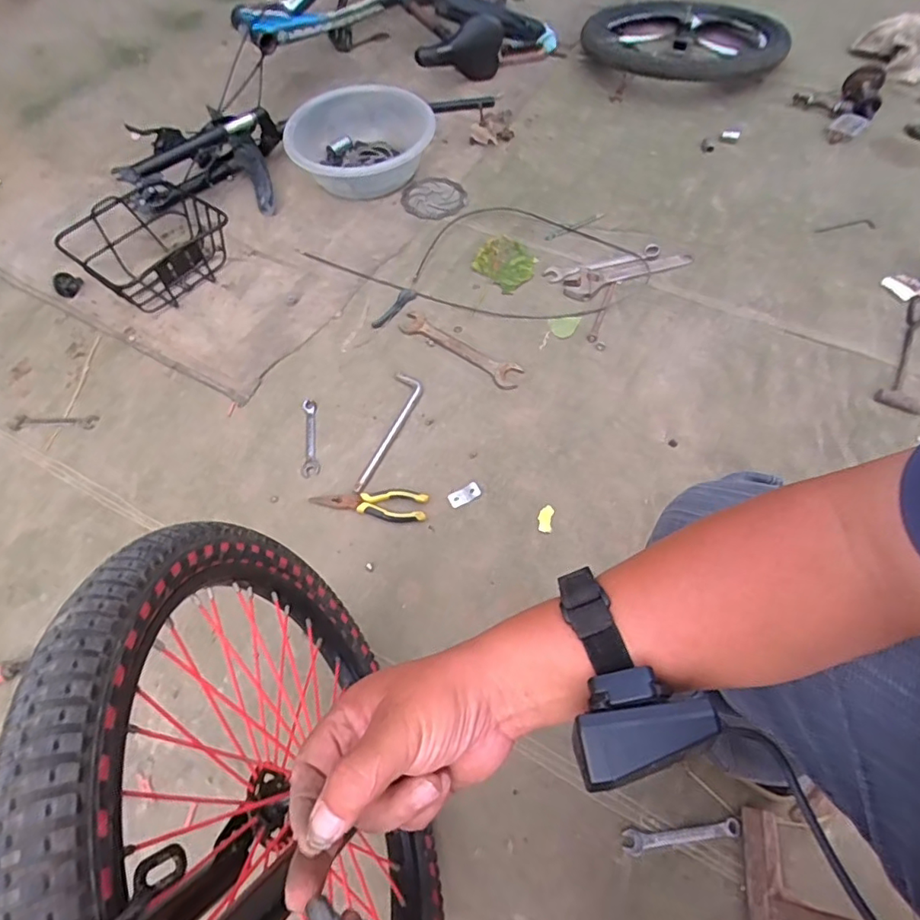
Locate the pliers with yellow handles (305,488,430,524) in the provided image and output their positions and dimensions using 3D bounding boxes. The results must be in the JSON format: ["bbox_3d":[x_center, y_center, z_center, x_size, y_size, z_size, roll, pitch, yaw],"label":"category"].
[{"bbox_3d":[-0.147,0.067,0.866,0.186,0.027,0.059,7,60,3],"label":"pliers with yellow handles"}]

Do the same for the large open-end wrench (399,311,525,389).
[{"bbox_3d":[-0.002,-0.216,1.035,0.277,0.013,0.062,33,56,20],"label":"large open-end wrench"}]

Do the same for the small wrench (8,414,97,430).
[{"bbox_3d":[-0.740,-0.069,0.985,0.149,0.007,0.029,-1,60,-1],"label":"small wrench"}]

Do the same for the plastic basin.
[{"bbox_3d":[-0.247,-0.753,1.295,0.313,0.155,0.313,-1,60,2],"label":"plastic basin"}]

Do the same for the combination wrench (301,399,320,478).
[{"bbox_3d":[-0.264,-0.039,0.946,0.032,0.015,0.140,-9,68,3],"label":"combination wrench"}]

